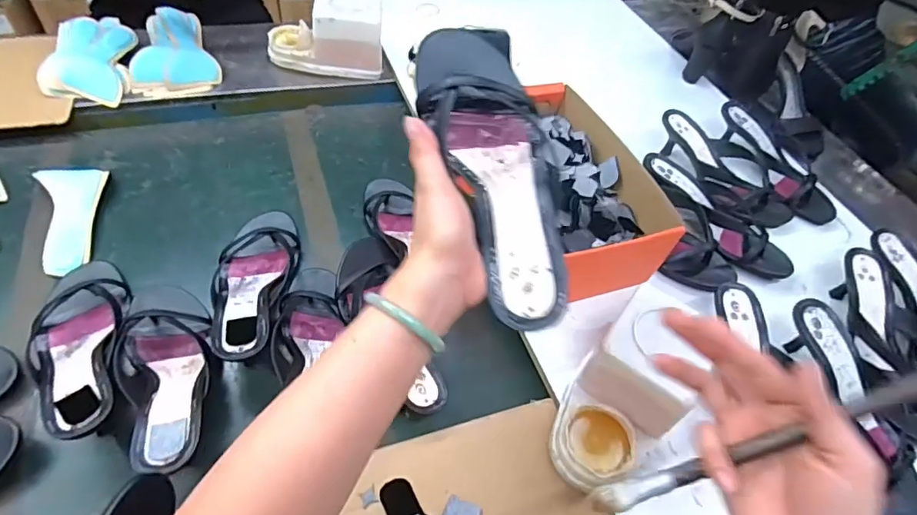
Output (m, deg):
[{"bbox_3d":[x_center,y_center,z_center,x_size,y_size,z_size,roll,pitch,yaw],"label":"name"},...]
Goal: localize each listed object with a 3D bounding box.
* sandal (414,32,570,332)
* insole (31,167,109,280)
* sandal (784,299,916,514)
[{"bbox_3d":[0.030,-0.068,0.380,0.089,0.046,0.241,-10,72,-12],"label":"sandal"},{"bbox_3d":[-0.489,-0.054,0.646,0.078,0.023,0.168,-17,56,-21],"label":"insole"},{"bbox_3d":[0.429,0.165,0.551,0.077,0.061,0.240,-6,63,-10],"label":"sandal"}]

